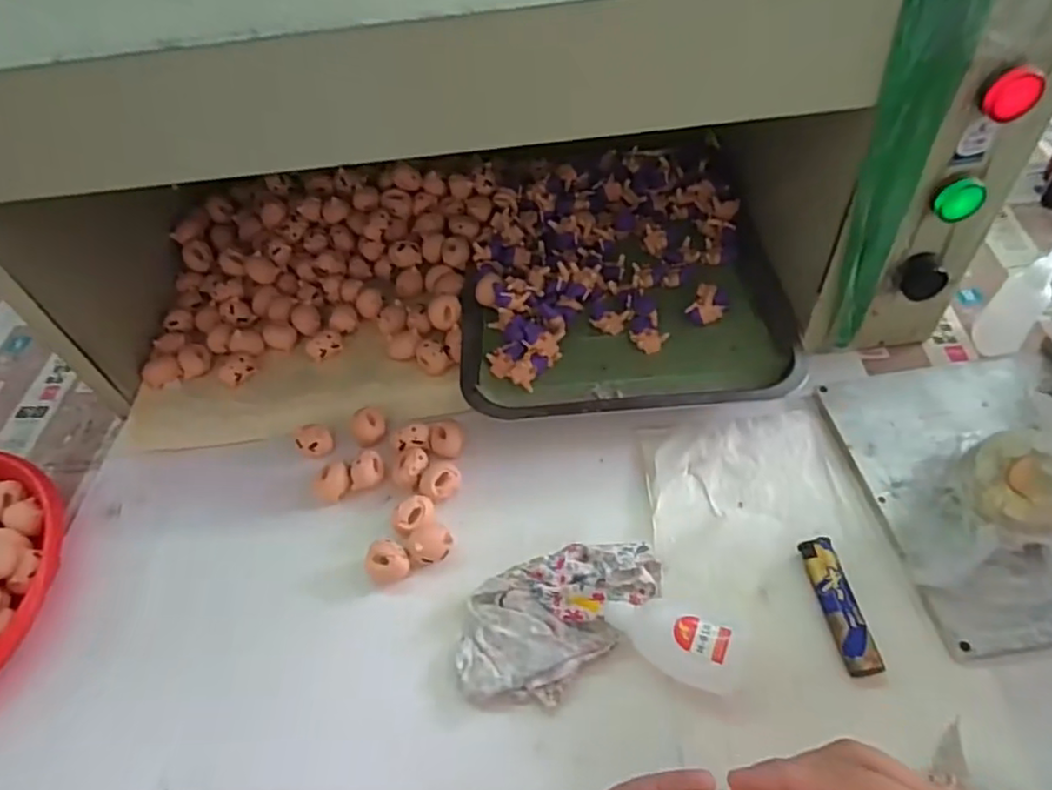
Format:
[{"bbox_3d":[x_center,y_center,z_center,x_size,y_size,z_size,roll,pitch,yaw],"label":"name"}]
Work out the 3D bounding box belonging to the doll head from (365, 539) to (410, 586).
[{"bbox_3d":[-0.093,0.112,0.429,0.028,0.019,0.026,-3,52,3],"label":"doll head"}]

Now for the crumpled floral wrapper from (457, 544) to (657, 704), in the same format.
[{"bbox_3d":[0.021,0.134,0.400,0.138,0.026,0.074,-24,51,-18],"label":"crumpled floral wrapper"}]

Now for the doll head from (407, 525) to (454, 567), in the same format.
[{"bbox_3d":[-0.065,0.101,0.436,0.029,0.021,0.023,-14,52,-6],"label":"doll head"}]

